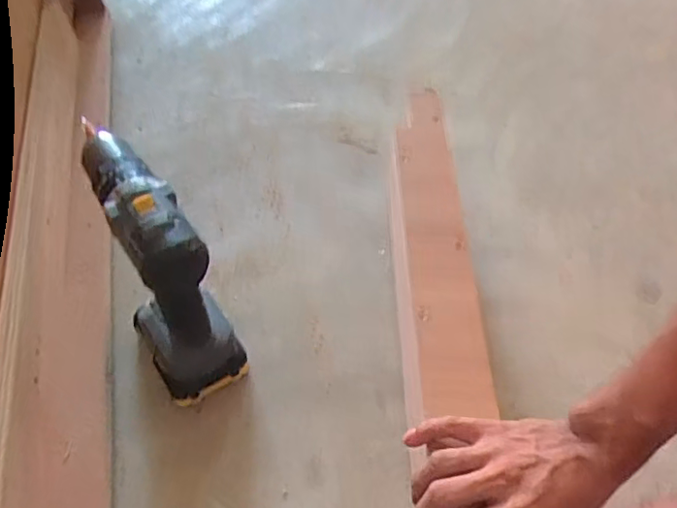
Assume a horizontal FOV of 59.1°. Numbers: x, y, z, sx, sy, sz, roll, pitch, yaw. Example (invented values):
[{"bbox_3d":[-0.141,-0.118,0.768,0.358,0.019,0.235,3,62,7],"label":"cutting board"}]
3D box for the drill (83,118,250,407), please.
[{"bbox_3d":[-0.159,0.006,0.537,0.077,0.214,0.183,-24,58,-22],"label":"drill"}]

